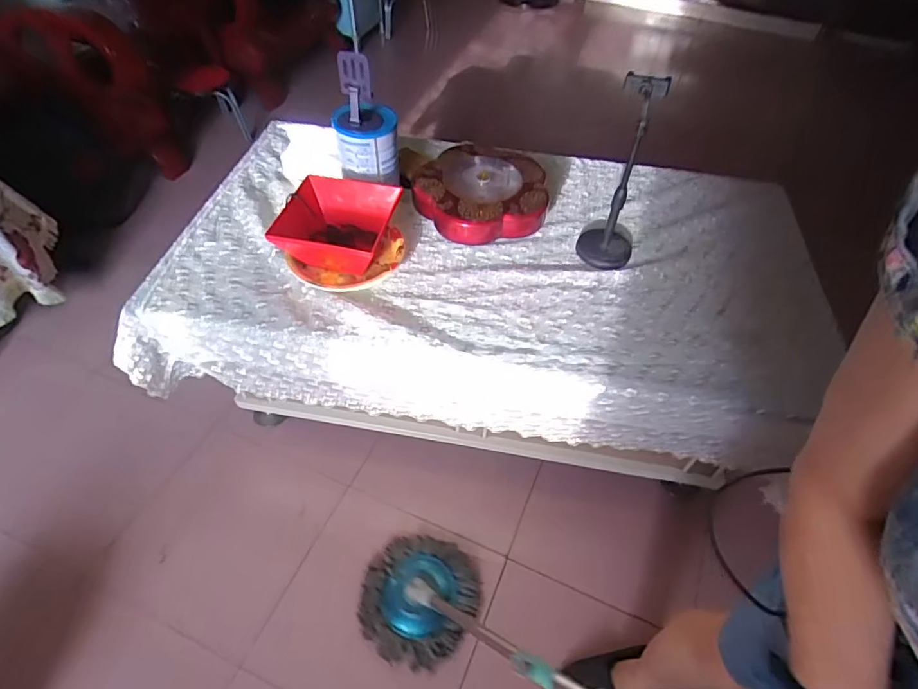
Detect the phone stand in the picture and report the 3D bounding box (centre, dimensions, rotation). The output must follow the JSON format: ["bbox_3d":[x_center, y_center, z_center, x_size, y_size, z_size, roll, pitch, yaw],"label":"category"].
[{"bbox_3d":[0.316,-0.312,0.968,0.104,0.335,0.152,17,53,11],"label":"phone stand"}]

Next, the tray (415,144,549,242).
[{"bbox_3d":[0.052,-0.326,1.093,0.261,0.081,0.253,-30,59,-23],"label":"tray"}]

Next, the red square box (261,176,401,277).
[{"bbox_3d":[-0.245,-0.228,1.009,0.206,0.111,0.215,12,53,7],"label":"red square box"}]

